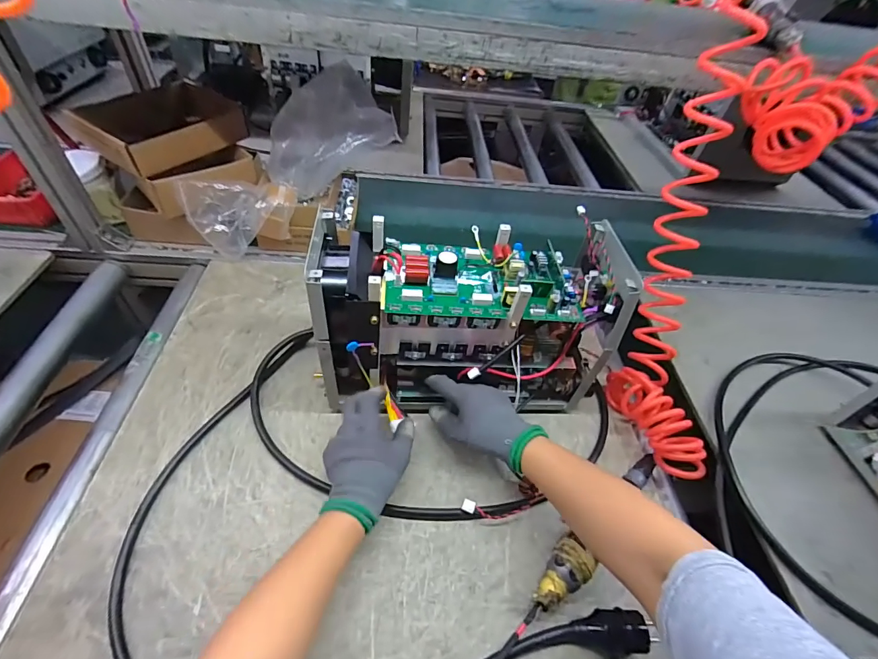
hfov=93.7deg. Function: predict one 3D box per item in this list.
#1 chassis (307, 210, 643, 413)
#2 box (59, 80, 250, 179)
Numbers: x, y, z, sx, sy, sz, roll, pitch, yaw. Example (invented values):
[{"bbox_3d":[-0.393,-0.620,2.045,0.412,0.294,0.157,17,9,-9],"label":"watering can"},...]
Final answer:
[{"bbox_3d":[0.032,-0.007,0.540,0.349,0.216,0.142,1,47,-6],"label":"chassis"},{"bbox_3d":[-0.488,-0.361,0.732,0.194,0.052,0.232,30,51,18],"label":"box"}]

